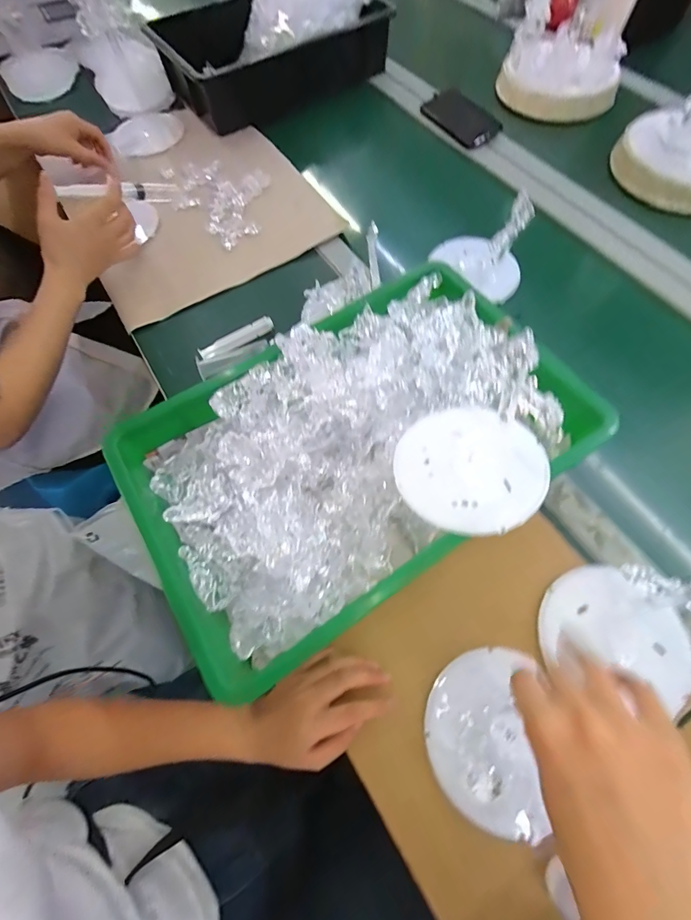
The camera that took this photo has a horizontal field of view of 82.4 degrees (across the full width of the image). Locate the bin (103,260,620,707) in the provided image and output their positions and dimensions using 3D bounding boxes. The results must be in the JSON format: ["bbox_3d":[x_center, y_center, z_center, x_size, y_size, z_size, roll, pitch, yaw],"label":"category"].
[{"bbox_3d":[0.007,-0.010,0.392,0.408,0.107,0.272,-32,69,-12],"label":"bin"}]

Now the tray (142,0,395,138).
[{"bbox_3d":[-0.134,-0.765,0.728,0.381,0.097,0.239,-31,69,-11],"label":"tray"}]

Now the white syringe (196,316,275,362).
[{"bbox_3d":[-0.145,-0.162,0.525,0.103,0.016,0.017,-30,69,-11],"label":"white syringe"}]

